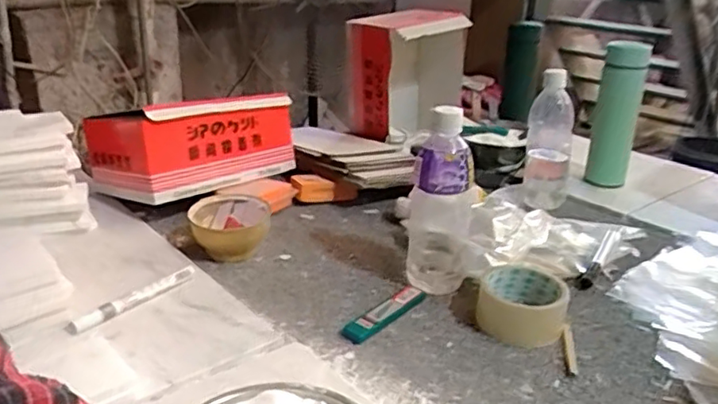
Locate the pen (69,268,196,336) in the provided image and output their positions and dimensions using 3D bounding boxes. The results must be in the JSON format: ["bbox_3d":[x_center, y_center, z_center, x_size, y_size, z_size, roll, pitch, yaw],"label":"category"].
[{"bbox_3d":[-0.233,0.101,0.645,0.013,0.015,0.149,18,22,29],"label":"pen"}]

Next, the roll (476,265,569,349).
[{"bbox_3d":[0.171,0.108,0.644,0.089,0.045,0.088,9,24,16],"label":"roll"}]

